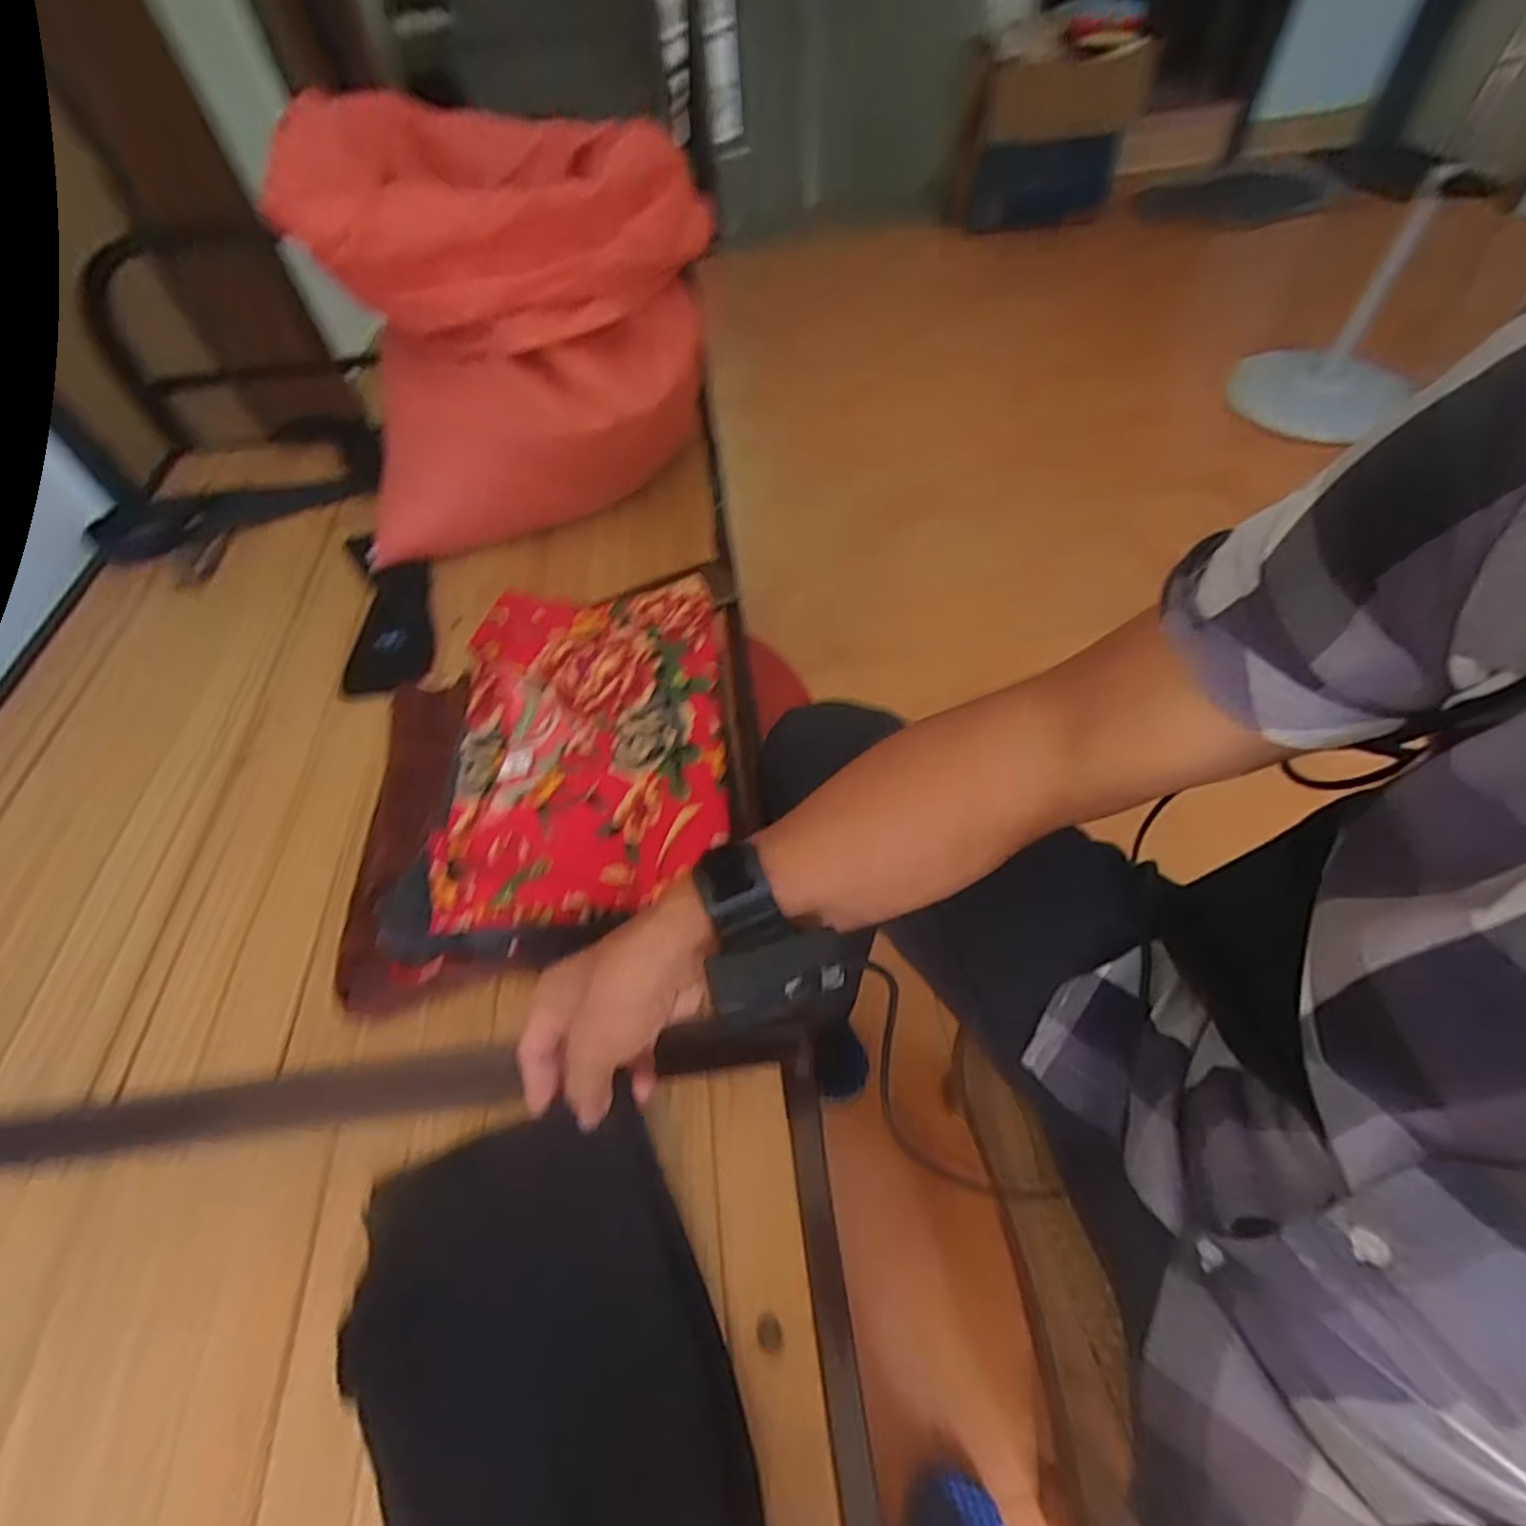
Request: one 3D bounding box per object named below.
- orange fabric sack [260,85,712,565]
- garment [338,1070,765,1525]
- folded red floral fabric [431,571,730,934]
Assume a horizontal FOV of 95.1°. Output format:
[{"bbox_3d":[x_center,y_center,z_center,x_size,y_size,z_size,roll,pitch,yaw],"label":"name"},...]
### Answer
[{"bbox_3d":[-0.263,-0.468,0.761,0.367,0.347,0.262,-13,54,-5],"label":"orange fabric sack"},{"bbox_3d":[-0.107,0.330,0.346,0.179,0.073,0.291,-23,55,-13],"label":"garment"},{"bbox_3d":[-0.136,-0.032,0.559,0.206,0.041,0.308,-7,53,-1],"label":"folded red floral fabric"}]

